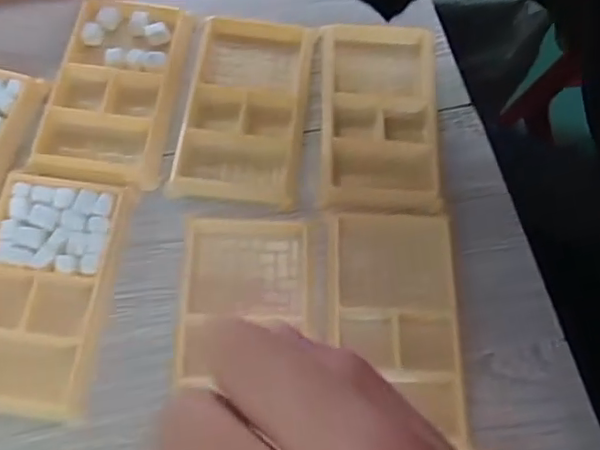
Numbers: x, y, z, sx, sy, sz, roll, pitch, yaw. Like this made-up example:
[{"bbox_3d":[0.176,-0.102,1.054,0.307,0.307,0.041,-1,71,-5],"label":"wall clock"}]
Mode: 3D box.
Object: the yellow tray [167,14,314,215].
[{"bbox_3d":[-0.034,-0.077,0.379,0.074,0.013,0.134,8,67,1],"label":"yellow tray"}]

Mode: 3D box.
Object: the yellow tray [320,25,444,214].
[{"bbox_3d":[0.053,-0.074,0.382,0.077,0.013,0.142,2,67,-2],"label":"yellow tray"}]

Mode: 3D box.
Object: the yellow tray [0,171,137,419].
[{"bbox_3d":[-0.143,0.034,0.324,0.074,0.013,0.133,8,67,1],"label":"yellow tray"}]

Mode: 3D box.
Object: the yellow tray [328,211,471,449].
[{"bbox_3d":[0.054,0.051,0.330,0.071,0.014,0.125,0,67,-2],"label":"yellow tray"}]

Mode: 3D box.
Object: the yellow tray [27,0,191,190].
[{"bbox_3d":[-0.119,-0.090,0.376,0.074,0.017,0.131,8,67,1],"label":"yellow tray"}]

